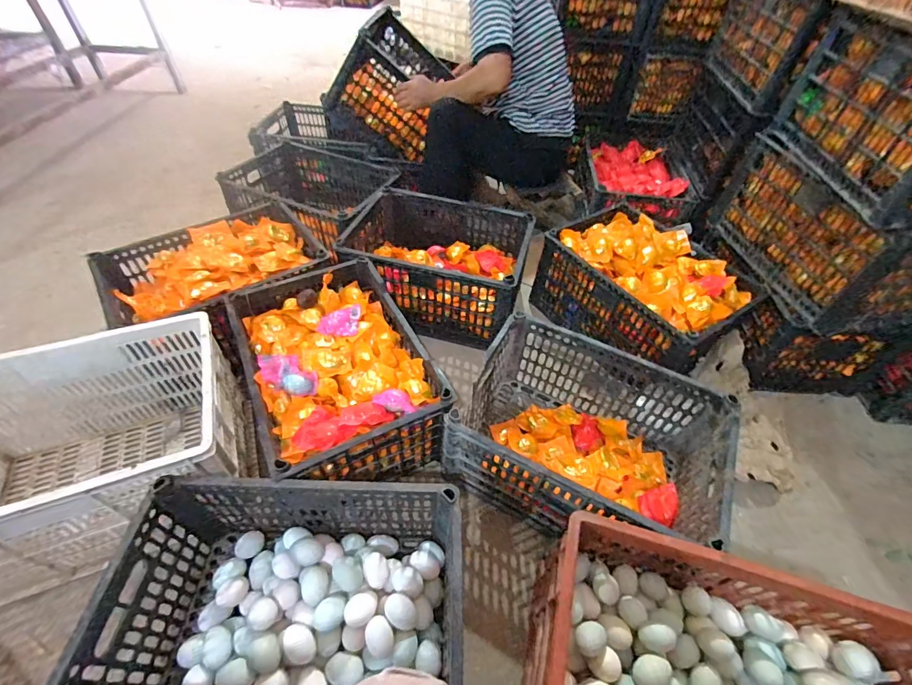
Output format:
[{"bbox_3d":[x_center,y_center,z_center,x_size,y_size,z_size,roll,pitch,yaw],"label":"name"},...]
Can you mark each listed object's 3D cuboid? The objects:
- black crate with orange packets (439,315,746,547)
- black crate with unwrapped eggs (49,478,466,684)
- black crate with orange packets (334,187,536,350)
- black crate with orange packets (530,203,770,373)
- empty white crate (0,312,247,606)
[{"bbox_3d":[0.237,0.183,0.777,0.428,0.224,0.307,23,51,15],"label":"black crate with orange packets"},{"bbox_3d":[-0.220,0.382,0.579,0.439,0.217,0.299,1,49,-3],"label":"black crate with unwrapped eggs"},{"bbox_3d":[-0.057,-0.211,1.116,0.454,0.230,0.335,15,50,8],"label":"black crate with orange packets"},{"bbox_3d":[0.460,-0.127,1.057,0.330,0.227,0.446,-26,56,-25],"label":"black crate with orange packets"},{"bbox_3d":[-0.635,0.190,0.709,0.464,0.253,0.315,-15,52,-17],"label":"empty white crate"}]

